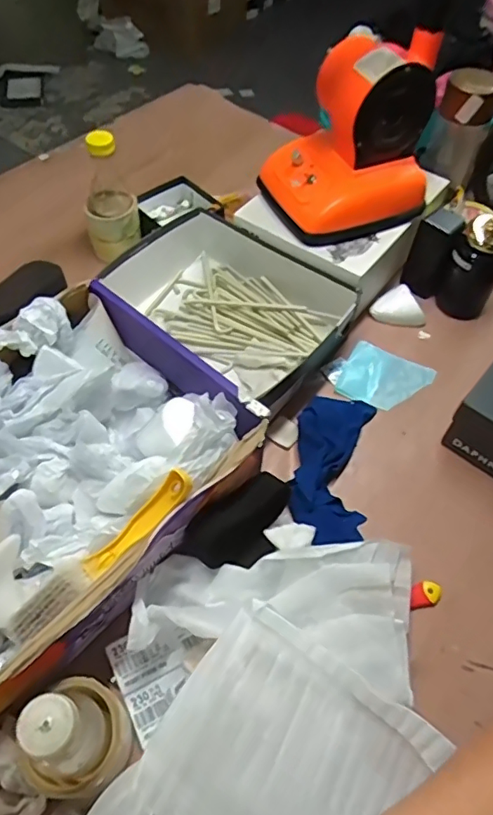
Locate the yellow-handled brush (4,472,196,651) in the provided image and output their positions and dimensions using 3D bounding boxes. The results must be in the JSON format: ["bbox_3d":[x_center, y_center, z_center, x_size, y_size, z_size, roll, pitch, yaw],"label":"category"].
[{"bbox_3d":[-0.144,0.141,0.525,0.227,0.035,0.040,-42,65,-2],"label":"yellow-handled brush"}]

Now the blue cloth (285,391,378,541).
[{"bbox_3d":[0.110,0.074,0.705,0.099,0.031,0.225,10,56,4],"label":"blue cloth"}]

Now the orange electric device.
[{"bbox_3d":[0.149,-0.373,0.765,0.212,0.214,0.149,-17,58,-14],"label":"orange electric device"}]

